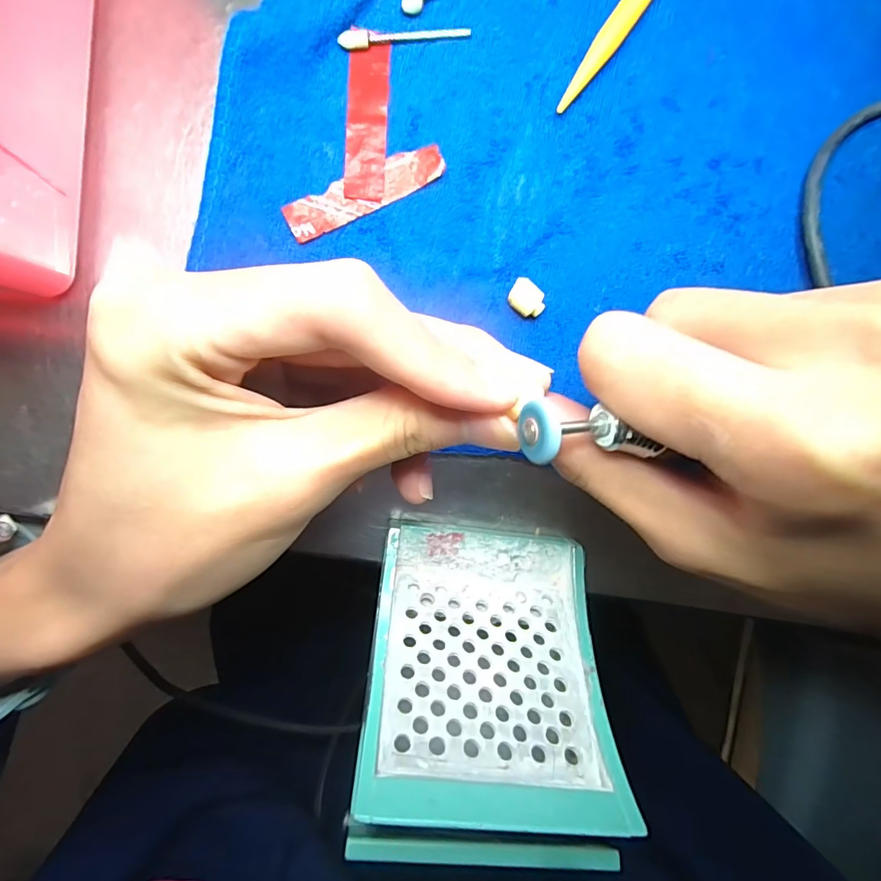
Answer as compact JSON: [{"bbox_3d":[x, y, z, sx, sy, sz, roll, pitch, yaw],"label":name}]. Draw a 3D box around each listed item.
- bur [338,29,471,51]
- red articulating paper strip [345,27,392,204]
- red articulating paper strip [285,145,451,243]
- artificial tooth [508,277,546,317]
[{"bbox_3d":[-0.012,-0.142,0.167,0.046,0.004,0.005,-11,93,-5],"label":"bur"},{"bbox_3d":[-0.026,-0.114,0.168,0.014,0.004,0.056,4,91,-5],"label":"red articulating paper strip"},{"bbox_3d":[-0.027,-0.089,0.169,0.058,0.004,0.014,-27,93,-2],"label":"red articulating paper strip"},{"bbox_3d":[0.031,-0.051,0.175,0.014,0.007,0.011,38,88,-5],"label":"artificial tooth"}]

